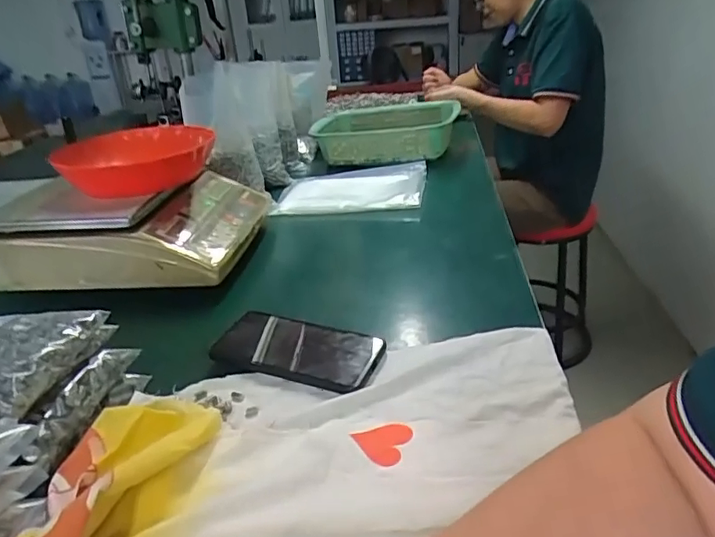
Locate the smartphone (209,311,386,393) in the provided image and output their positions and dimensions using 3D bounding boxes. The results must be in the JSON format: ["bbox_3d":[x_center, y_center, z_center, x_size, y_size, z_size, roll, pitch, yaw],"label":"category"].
[{"bbox_3d":[-0.059,0.077,0.534,0.165,0.016,0.079,7,29,21],"label":"smartphone"}]

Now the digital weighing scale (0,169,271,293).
[{"bbox_3d":[-0.319,-0.073,0.782,0.309,0.114,0.309,-2,27,5],"label":"digital weighing scale"}]

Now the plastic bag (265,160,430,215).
[{"bbox_3d":[-0.011,-0.141,0.966,0.259,0.035,0.185,1,27,9],"label":"plastic bag"}]

